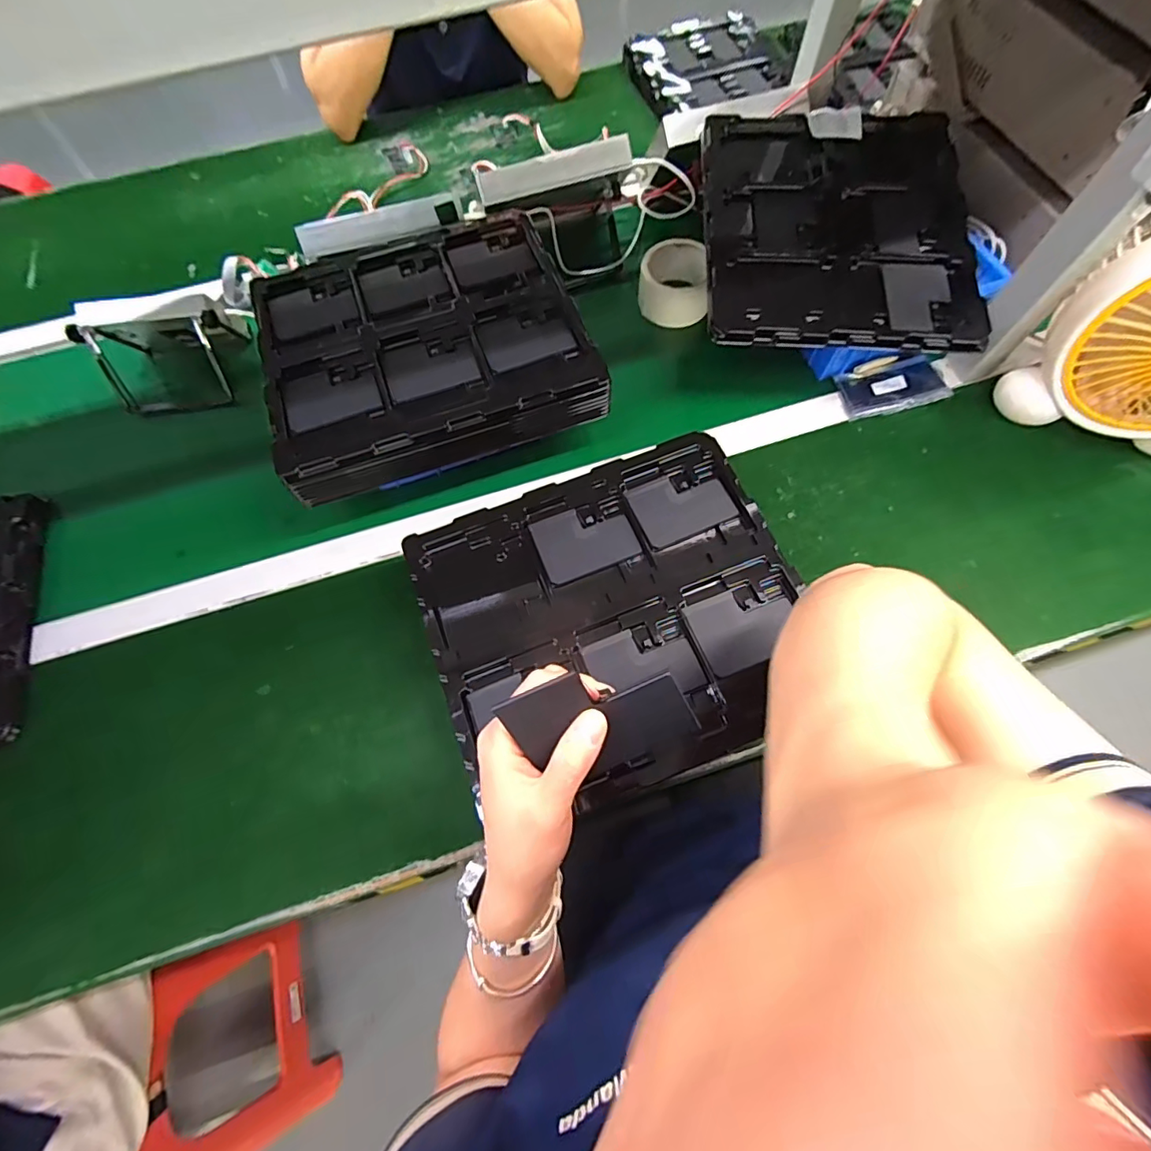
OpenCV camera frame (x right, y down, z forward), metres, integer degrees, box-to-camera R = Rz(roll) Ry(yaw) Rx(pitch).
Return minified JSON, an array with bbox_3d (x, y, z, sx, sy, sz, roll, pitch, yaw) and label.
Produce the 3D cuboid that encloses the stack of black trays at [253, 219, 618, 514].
[{"bbox_3d":[-0.154,-0.234,0.543,0.312,0.051,0.298,-19,68,-6],"label":"stack of black trays"}]

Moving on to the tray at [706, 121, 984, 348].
[{"bbox_3d":[0.287,-0.386,0.573,0.279,0.035,0.317,3,68,3],"label":"tray"}]

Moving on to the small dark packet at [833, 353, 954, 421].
[{"bbox_3d":[0.368,-0.225,0.607,0.117,0.022,0.073,-12,68,-3],"label":"small dark packet"}]

